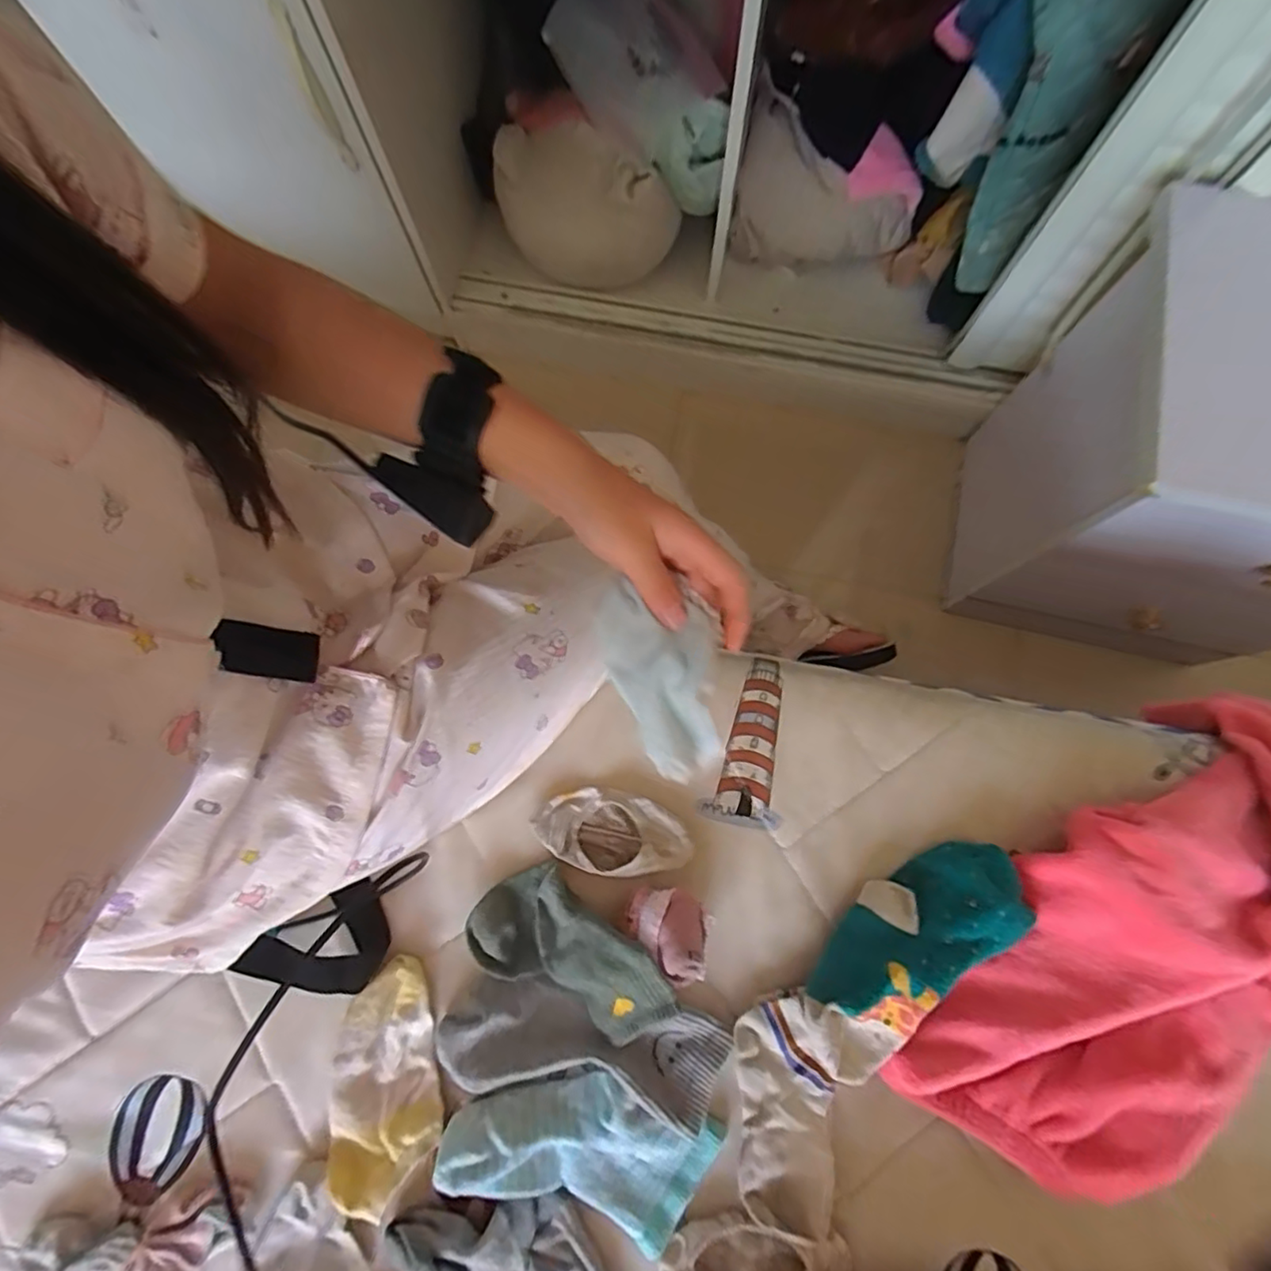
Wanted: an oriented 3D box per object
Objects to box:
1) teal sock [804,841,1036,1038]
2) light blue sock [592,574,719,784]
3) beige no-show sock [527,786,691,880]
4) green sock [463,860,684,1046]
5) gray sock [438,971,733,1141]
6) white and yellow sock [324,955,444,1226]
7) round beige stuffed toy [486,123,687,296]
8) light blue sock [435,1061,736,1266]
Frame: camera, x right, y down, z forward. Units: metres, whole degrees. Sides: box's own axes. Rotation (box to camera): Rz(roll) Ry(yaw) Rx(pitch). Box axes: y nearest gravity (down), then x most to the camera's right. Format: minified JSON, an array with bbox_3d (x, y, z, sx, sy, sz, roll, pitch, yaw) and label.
[{"bbox_3d":[0.211,0.220,0.467,0.175,0.028,0.082,-31,45,-10],"label":"teal sock"},{"bbox_3d":[0.022,0.036,0.378,0.064,0.042,0.137,-18,122,-4],"label":"light blue sock"},{"bbox_3d":[-0.019,0.158,0.501,0.123,0.018,0.062,10,77,2],"label":"beige no-show sock"},{"bbox_3d":[-0.048,0.239,0.473,0.161,0.025,0.080,21,78,19],"label":"green sock"},{"bbox_3d":[-0.039,0.303,0.458,0.204,0.024,0.069,11,77,2],"label":"gray sock"},{"bbox_3d":[-0.185,0.329,0.462,0.078,0.024,0.156,0,77,0],"label":"white and yellow sock"},{"bbox_3d":[-0.080,-0.609,0.916,0.257,0.173,0.113,30,80,7],"label":"round beige stuffed toy"},{"bbox_3d":[-0.039,0.366,0.438,0.185,0.034,0.087,17,78,3],"label":"light blue sock"}]

